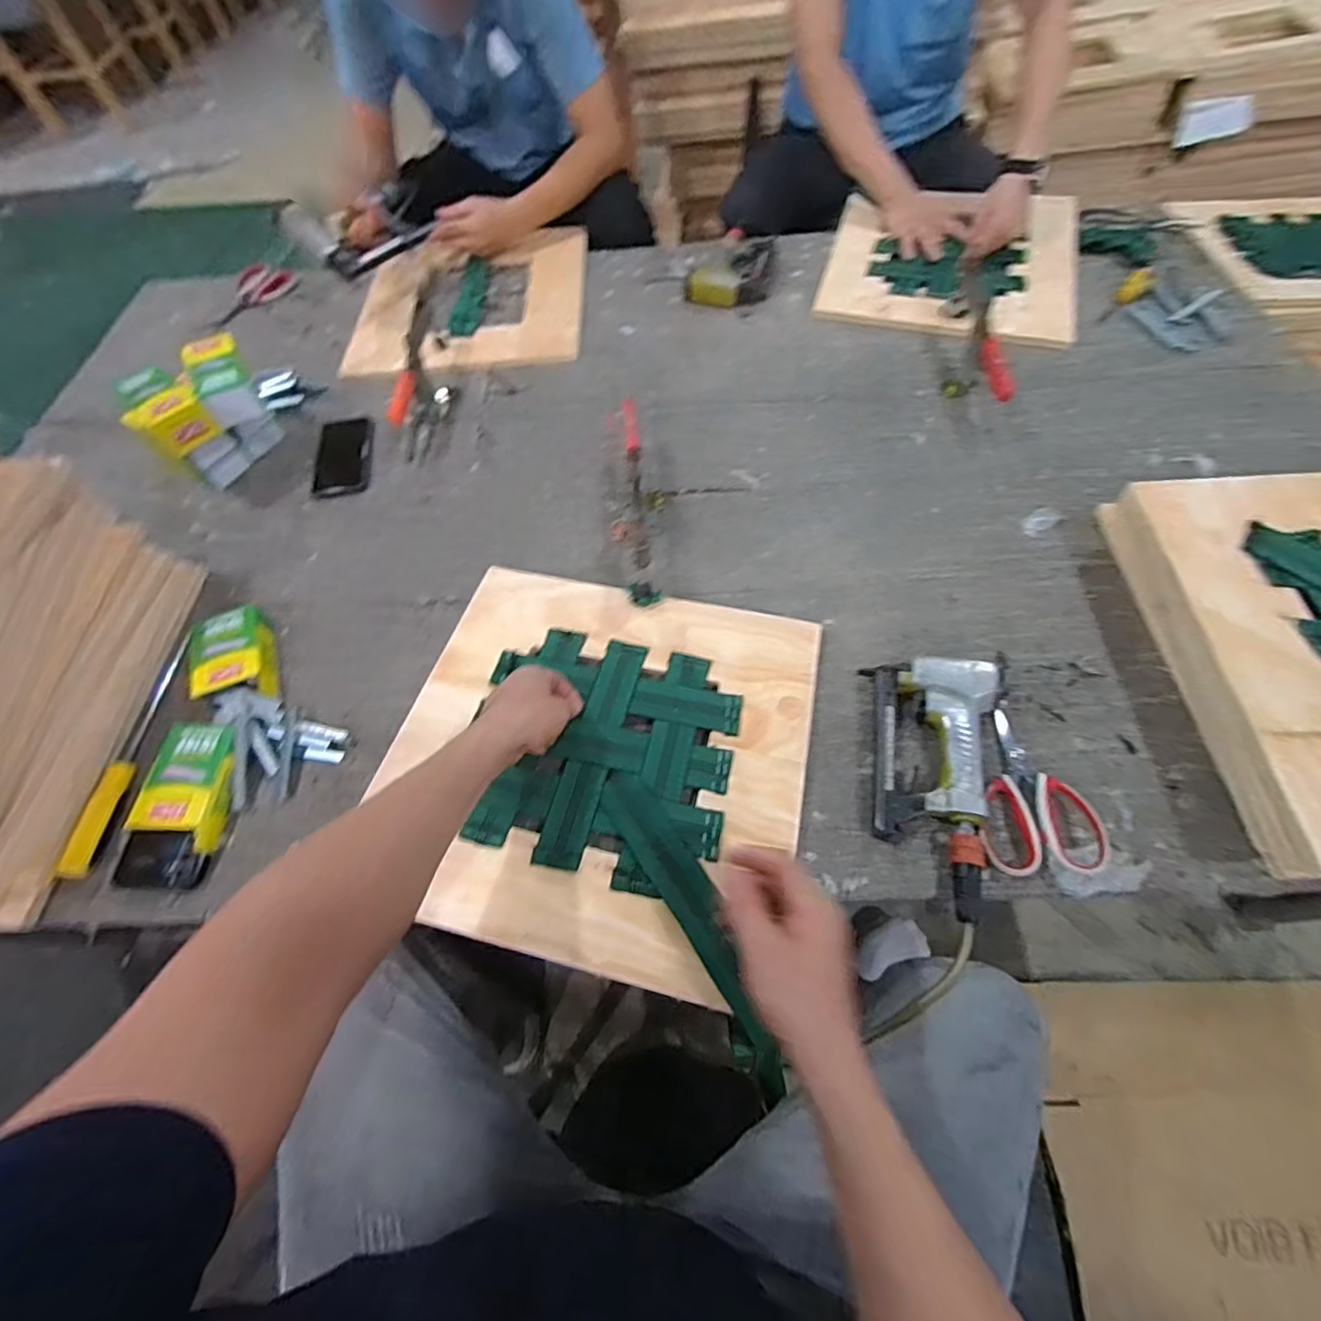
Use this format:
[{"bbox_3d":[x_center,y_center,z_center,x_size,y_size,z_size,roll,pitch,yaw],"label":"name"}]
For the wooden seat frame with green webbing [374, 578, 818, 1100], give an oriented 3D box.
[{"bbox_3d":[-0.067,0.095,0.607,0.422,0.017,0.408,13,62,11],"label":"wooden seat frame with green webbing"}]

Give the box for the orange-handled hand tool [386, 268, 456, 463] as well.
[{"bbox_3d":[-0.372,-0.462,0.904,0.067,0.118,0.301,-5,60,1],"label":"orange-handled hand tool"}]

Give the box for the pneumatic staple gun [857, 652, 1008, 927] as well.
[{"bbox_3d":[0.256,0.104,0.573,0.138,0.041,0.247,16,62,12],"label":"pneumatic staple gun"}]

